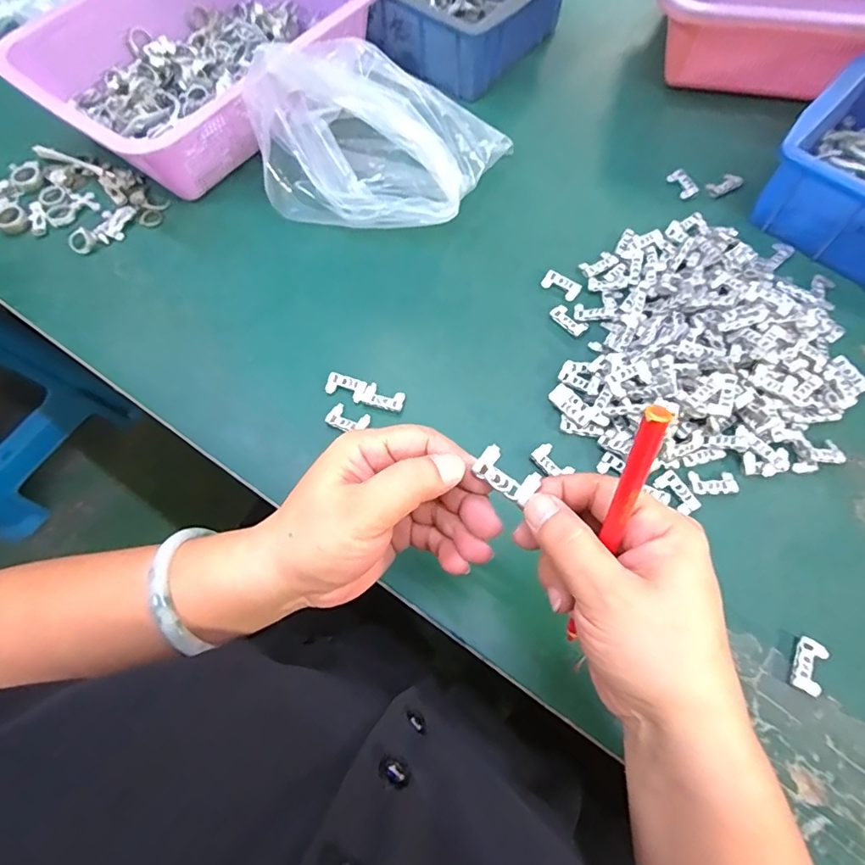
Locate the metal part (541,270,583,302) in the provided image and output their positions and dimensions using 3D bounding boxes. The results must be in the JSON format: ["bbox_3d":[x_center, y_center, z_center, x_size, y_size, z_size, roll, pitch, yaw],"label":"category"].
[{"bbox_3d":[0.106,-0.121,0.420,0.031,0.007,0.017,32,72,14],"label":"metal part"}]

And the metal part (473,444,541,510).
[{"bbox_3d":[0.035,0.020,0.238,0.030,0.005,0.016,40,74,10],"label":"metal part"}]

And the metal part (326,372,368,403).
[{"bbox_3d":[-0.065,-0.034,0.385,0.030,0.007,0.017,19,69,10],"label":"metal part"}]

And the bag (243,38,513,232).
[{"bbox_3d":[-0.048,-0.251,0.434,0.197,0.091,0.143,17,69,9],"label":"bag"}]

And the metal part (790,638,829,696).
[{"bbox_3d":[0.224,0.138,0.303,0.018,0.006,0.030,21,69,10],"label":"metal part"}]

